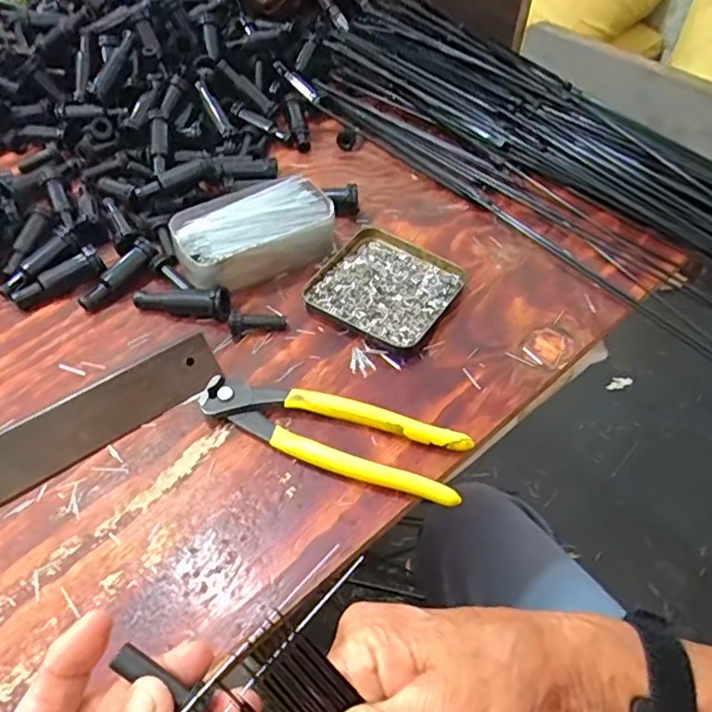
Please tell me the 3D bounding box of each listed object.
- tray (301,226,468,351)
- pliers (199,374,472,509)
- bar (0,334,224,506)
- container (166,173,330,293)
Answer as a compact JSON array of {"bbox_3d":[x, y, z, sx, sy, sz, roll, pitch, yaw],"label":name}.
[{"bbox_3d":[0.020,-0.053,0.448,0.098,0.011,0.097,30,56,17],"label":"tray"},{"bbox_3d":[-0.015,0.046,0.365,0.165,0.017,0.045,17,53,8],"label":"pliers"},{"bbox_3d":[-0.162,0.041,0.356,0.173,0.036,0.006,-32,18,-24],"label":"bar"},{"bbox_3d":[-0.079,-0.095,0.459,0.119,0.034,0.071,-20,57,-18],"label":"container"}]

